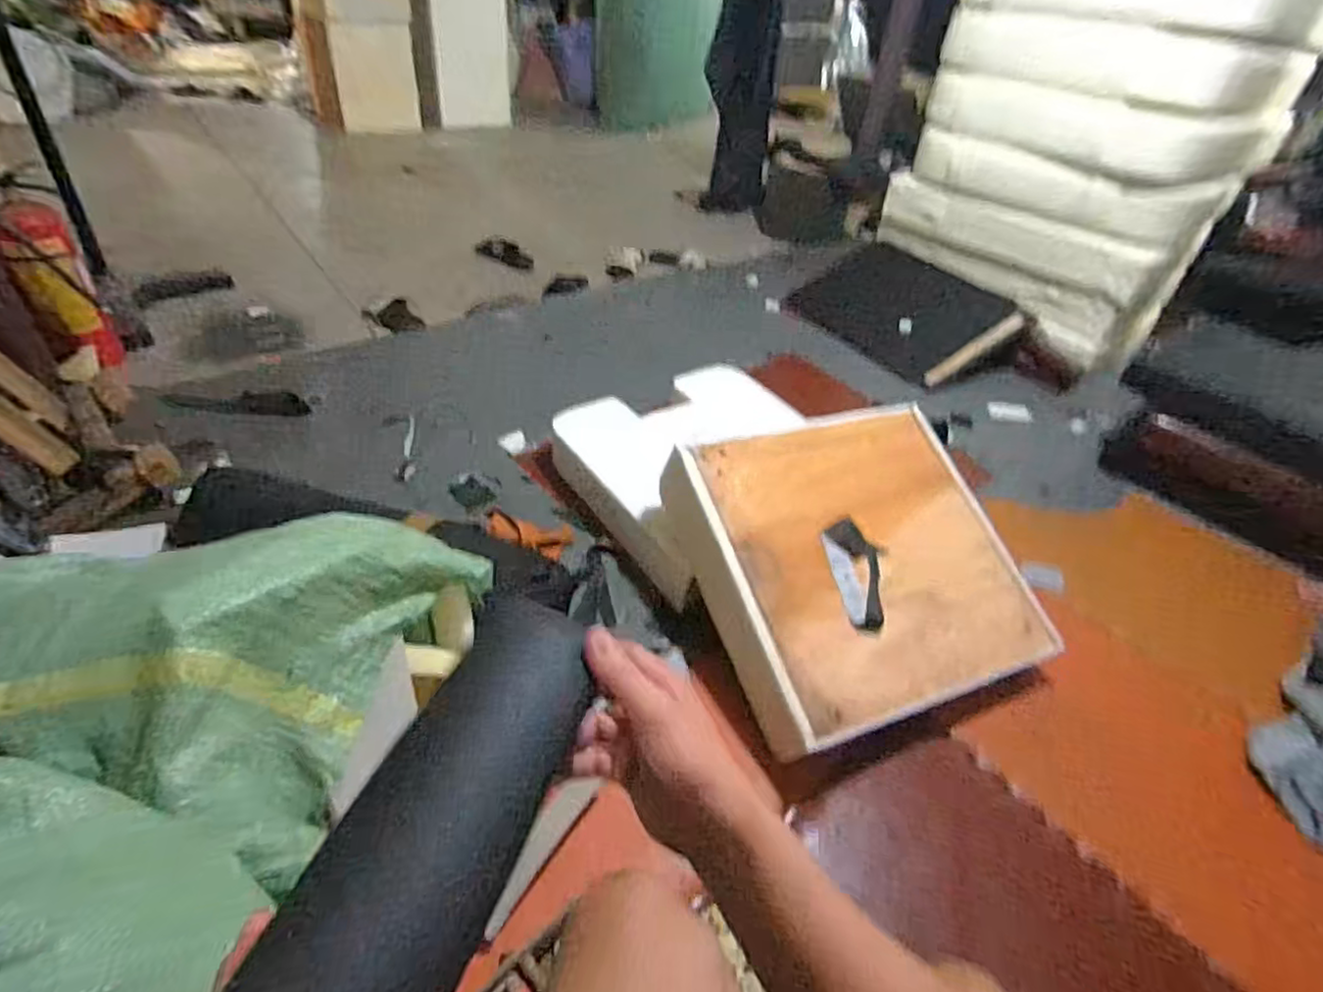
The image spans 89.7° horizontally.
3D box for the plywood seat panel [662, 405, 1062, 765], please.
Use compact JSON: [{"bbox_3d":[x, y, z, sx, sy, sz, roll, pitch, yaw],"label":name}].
[{"bbox_3d":[0.342,0.111,1.147,0.554,0.131,0.514,-11,65,-24],"label":"plywood seat panel"}]

